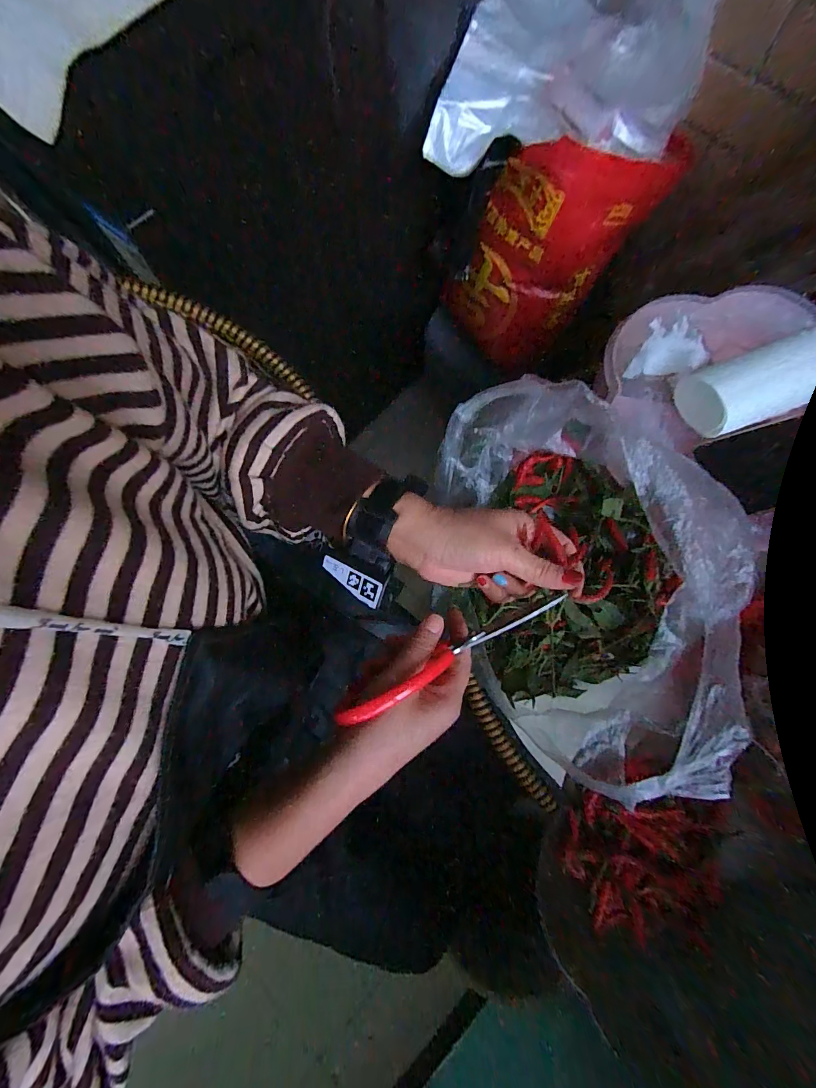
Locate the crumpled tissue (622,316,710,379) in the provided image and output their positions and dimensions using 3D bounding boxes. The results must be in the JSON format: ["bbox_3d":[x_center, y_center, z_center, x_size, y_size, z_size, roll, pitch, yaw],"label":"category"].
[{"bbox_3d":[0.253,-0.181,0.390,0.059,0.018,0.072,29,79,7],"label":"crumpled tissue"}]

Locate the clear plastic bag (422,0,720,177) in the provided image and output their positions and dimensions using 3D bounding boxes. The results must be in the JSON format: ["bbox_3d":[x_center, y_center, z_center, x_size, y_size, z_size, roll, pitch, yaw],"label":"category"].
[{"bbox_3d":[0.222,-0.636,0.531,0.306,0.141,0.266,24,79,6],"label":"clear plastic bag"}]

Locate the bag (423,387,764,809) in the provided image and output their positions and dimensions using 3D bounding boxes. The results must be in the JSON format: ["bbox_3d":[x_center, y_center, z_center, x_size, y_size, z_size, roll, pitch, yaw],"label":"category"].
[{"bbox_3d":[0.142,0.028,0.329,0.187,0.157,0.275,-7,77,0],"label":"bag"}]

